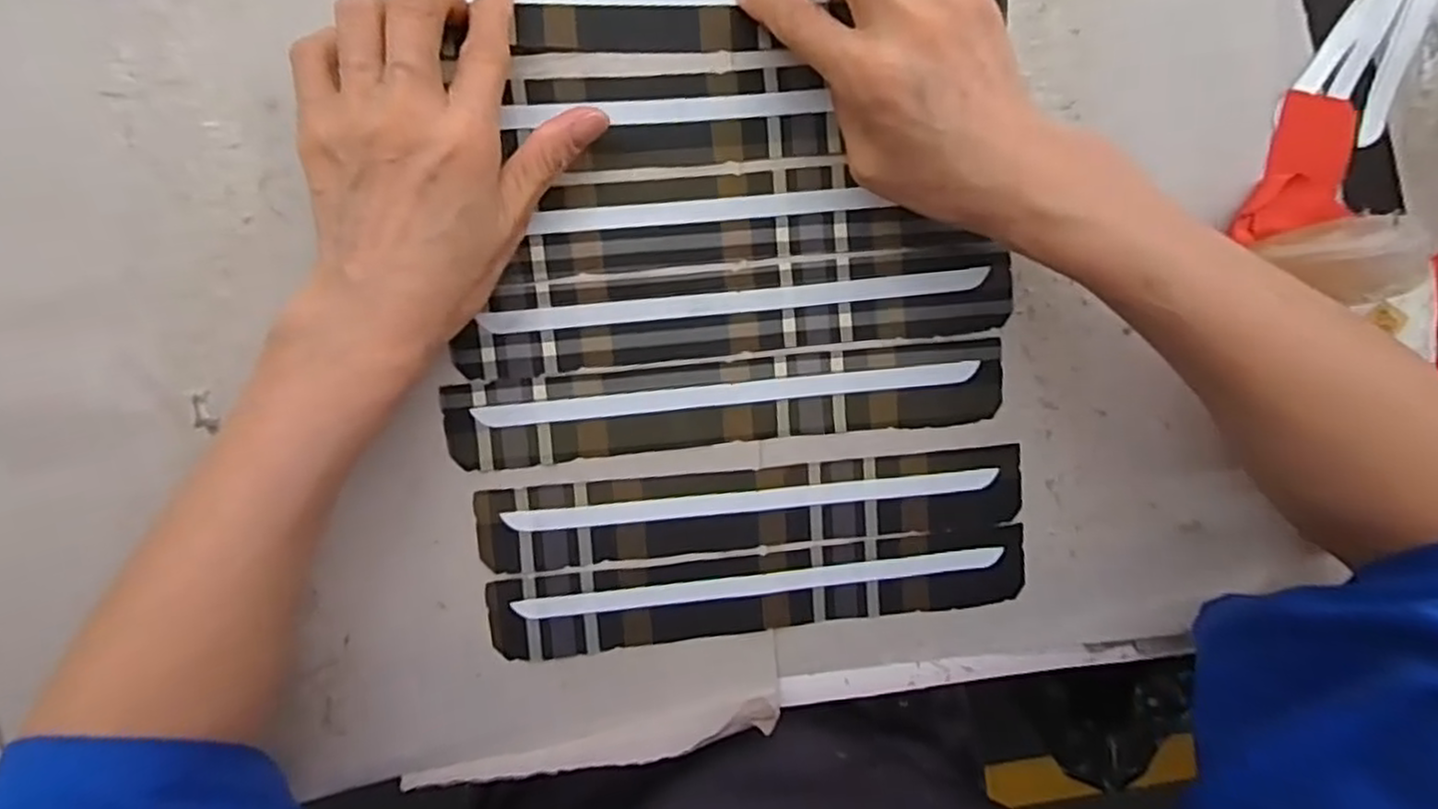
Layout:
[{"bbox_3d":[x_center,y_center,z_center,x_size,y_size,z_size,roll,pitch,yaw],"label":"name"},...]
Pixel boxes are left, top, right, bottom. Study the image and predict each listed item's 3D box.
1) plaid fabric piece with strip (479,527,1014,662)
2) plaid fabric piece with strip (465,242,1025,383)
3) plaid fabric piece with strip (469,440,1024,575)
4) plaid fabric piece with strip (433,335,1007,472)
[{"bbox_3d":[0.024,0.092,0.359,0.258,0.005,0.039,-5,99,-4],"label":"plaid fabric piece with strip"},{"bbox_3d":[0.012,-0.043,0.340,0.253,0.004,0.041,-5,99,-4],"label":"plaid fabric piece with strip"},{"bbox_3d":[0.020,0.051,0.353,0.258,0.004,0.040,-5,99,-4],"label":"plaid fabric piece with strip"},{"bbox_3d":[0.007,0.000,0.345,0.257,0.004,0.038,-5,99,-4],"label":"plaid fabric piece with strip"}]

